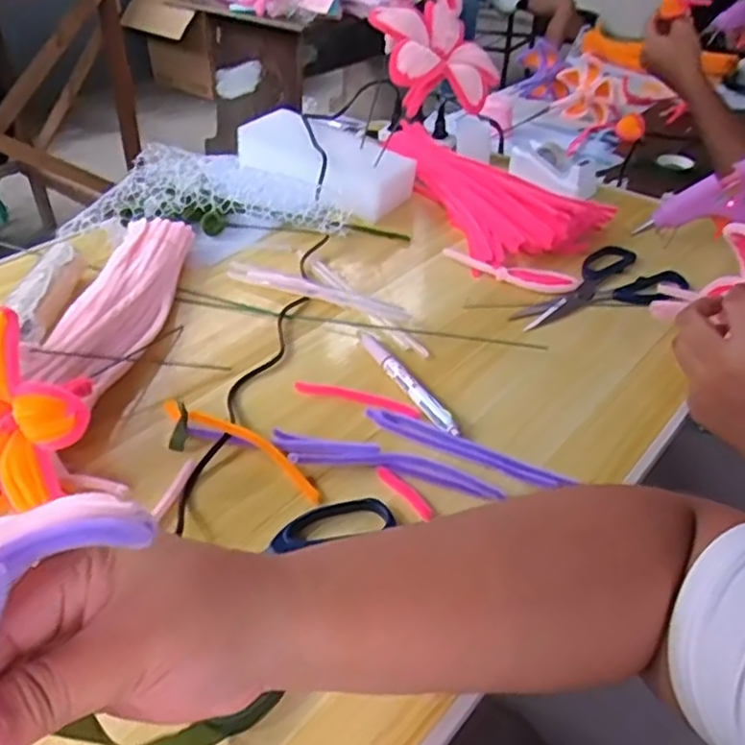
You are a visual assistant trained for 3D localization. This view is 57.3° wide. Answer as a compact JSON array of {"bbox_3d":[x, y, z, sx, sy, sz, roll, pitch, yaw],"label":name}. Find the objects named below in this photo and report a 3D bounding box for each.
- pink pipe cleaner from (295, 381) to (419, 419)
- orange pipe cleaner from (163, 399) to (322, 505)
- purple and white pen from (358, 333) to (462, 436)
[{"bbox_3d":[-0.012,0.019,0.510,0.095,0.008,0.014,14,40,15],"label":"pink pipe cleaner"},{"bbox_3d":[-0.088,0.048,0.464,0.140,0.010,0.020,24,43,25],"label":"orange pipe cleaner"},{"bbox_3d":[0.025,0.004,0.523,0.018,0.012,0.137,-17,42,-22],"label":"purple and white pen"}]

